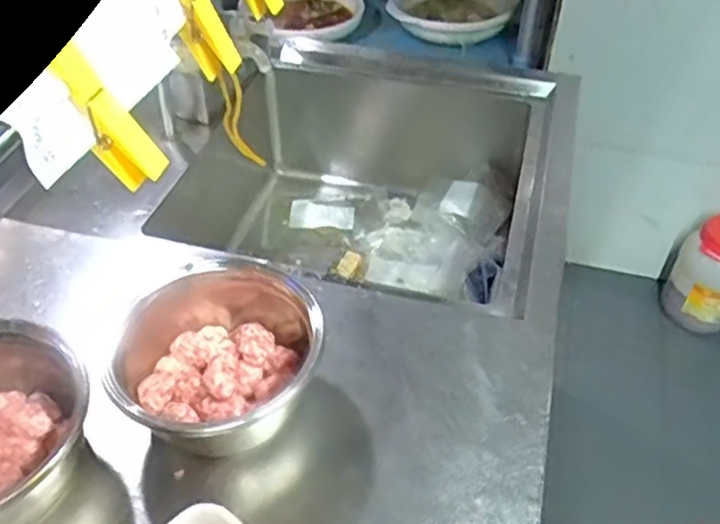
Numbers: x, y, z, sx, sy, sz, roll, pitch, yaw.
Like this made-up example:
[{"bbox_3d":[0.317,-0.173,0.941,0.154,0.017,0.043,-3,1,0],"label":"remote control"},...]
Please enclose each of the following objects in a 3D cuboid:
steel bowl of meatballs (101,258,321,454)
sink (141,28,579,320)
[{"bbox_3d":[-0.144,0.095,0.730,0.200,0.103,0.189,0,44,0],"label":"steel bowl of meatballs"},{"bbox_3d":[0.010,-0.096,1.181,0.580,0.293,0.562,13,46,13],"label":"sink"}]

